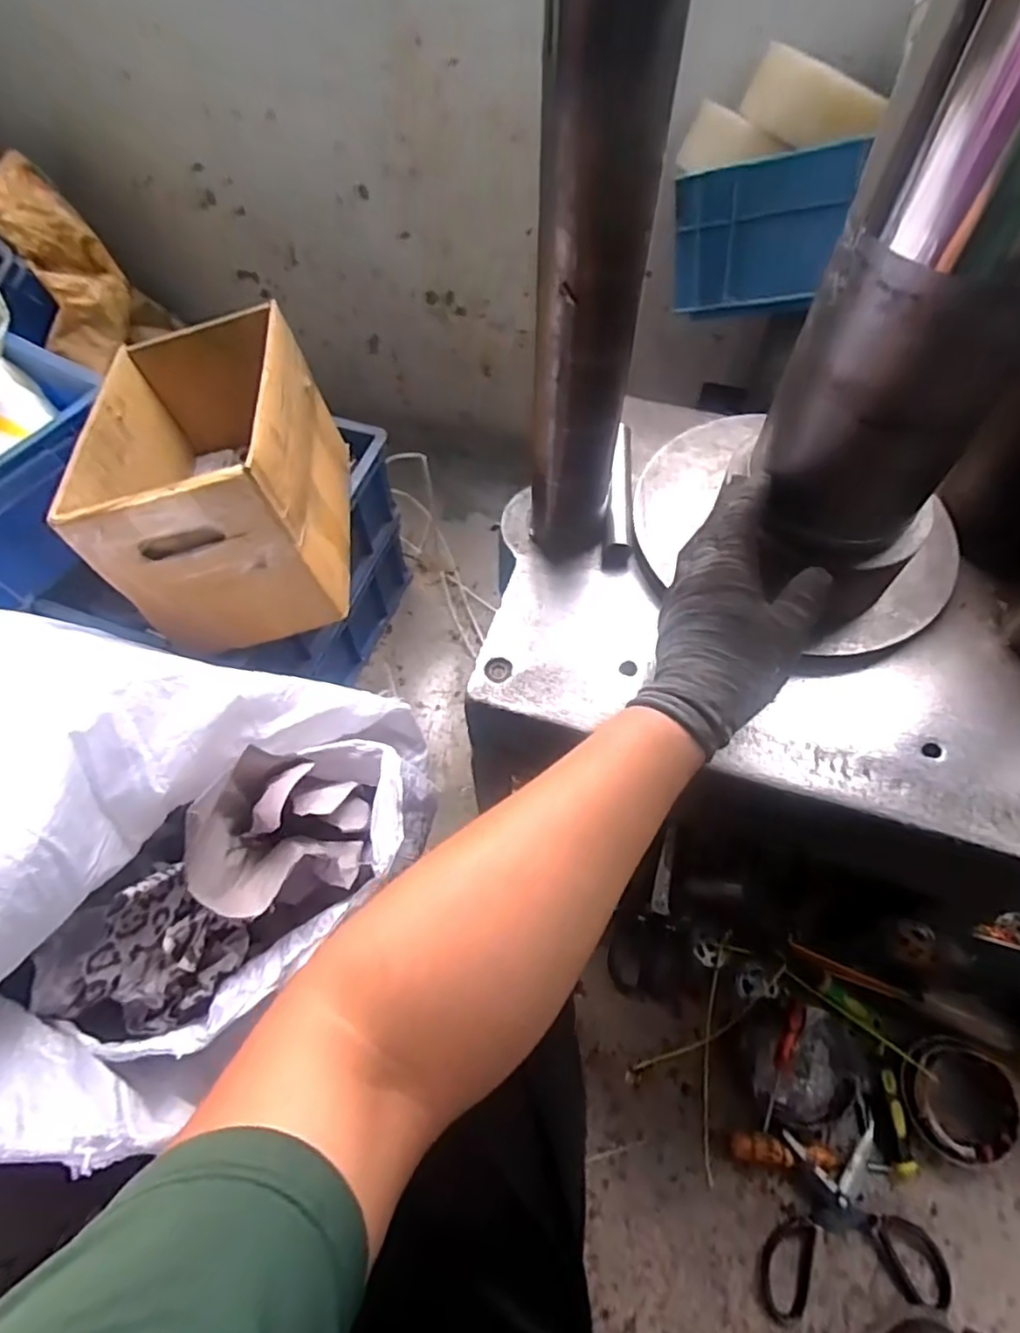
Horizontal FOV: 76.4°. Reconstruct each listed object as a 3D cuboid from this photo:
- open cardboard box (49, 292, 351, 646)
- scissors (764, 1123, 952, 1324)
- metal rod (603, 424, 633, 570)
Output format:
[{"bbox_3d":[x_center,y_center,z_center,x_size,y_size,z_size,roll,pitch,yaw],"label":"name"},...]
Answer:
[{"bbox_3d":[-0.304,-0.223,0.691,0.217,0.190,0.344,-8,60,-4],"label":"open cardboard box"},{"bbox_3d":[0.347,0.573,0.674,0.187,0.033,0.157,-4,60,-2],"label":"scissors"},{"bbox_3d":[0.101,-0.162,0.587,0.023,0.023,0.150,6,63,4],"label":"metal rod"}]

